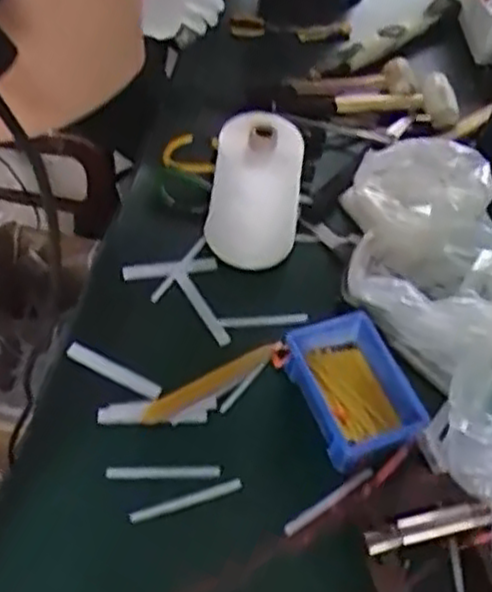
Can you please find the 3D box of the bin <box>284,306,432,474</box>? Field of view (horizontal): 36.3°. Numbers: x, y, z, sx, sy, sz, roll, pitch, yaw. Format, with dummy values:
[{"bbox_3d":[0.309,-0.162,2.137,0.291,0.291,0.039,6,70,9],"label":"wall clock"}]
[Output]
[{"bbox_3d":[0.111,0.095,0.777,0.102,0.048,0.149,-19,57,-18],"label":"bin"}]

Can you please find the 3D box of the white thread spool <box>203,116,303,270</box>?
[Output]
[{"bbox_3d":[0.007,-0.106,0.832,0.101,0.177,0.094,3,55,-4],"label":"white thread spool"}]

